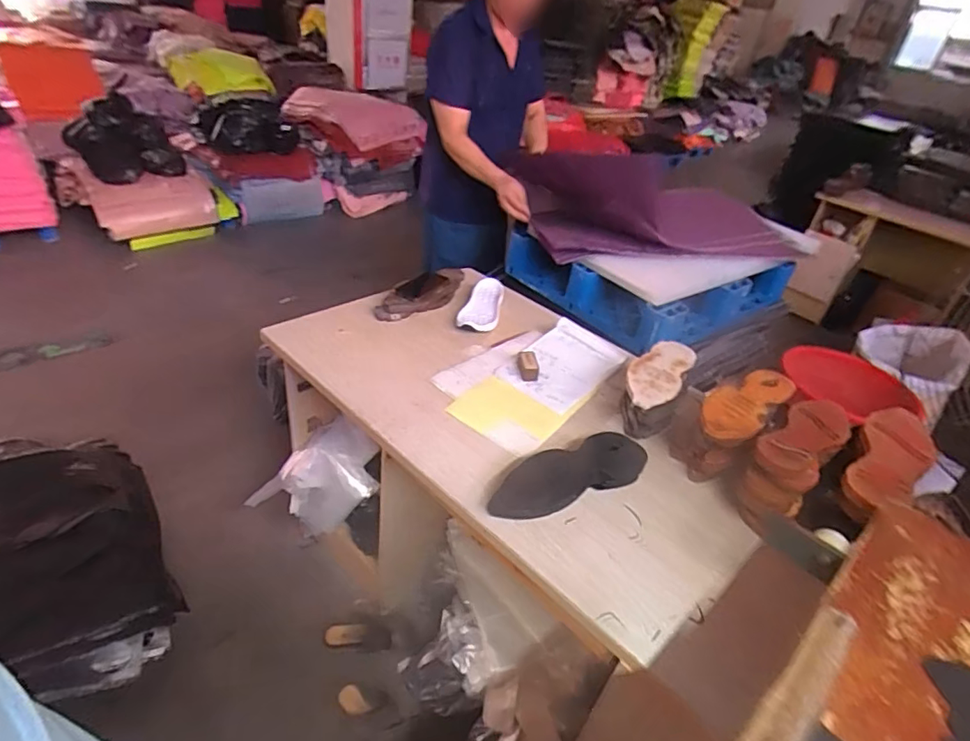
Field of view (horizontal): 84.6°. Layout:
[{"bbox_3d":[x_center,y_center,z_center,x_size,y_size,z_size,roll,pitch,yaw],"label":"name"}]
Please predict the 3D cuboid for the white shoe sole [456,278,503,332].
[{"bbox_3d":[-0.005,-0.179,1.437,0.104,0.042,0.262,12,34,6],"label":"white shoe sole"}]

